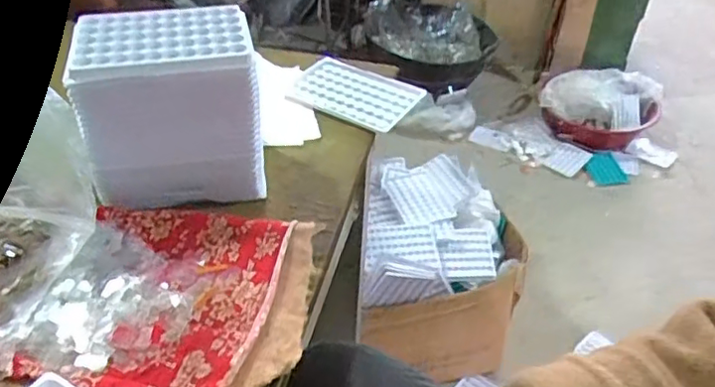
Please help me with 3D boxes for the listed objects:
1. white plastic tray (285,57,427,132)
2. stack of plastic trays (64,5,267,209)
[{"bbox_3d":[-0.003,-0.106,0.634,0.127,0.008,0.096,22,43,20],"label":"white plastic tray"},{"bbox_3d":[-0.143,-0.068,0.479,0.131,0.126,0.088,-5,41,-11],"label":"stack of plastic trays"}]

